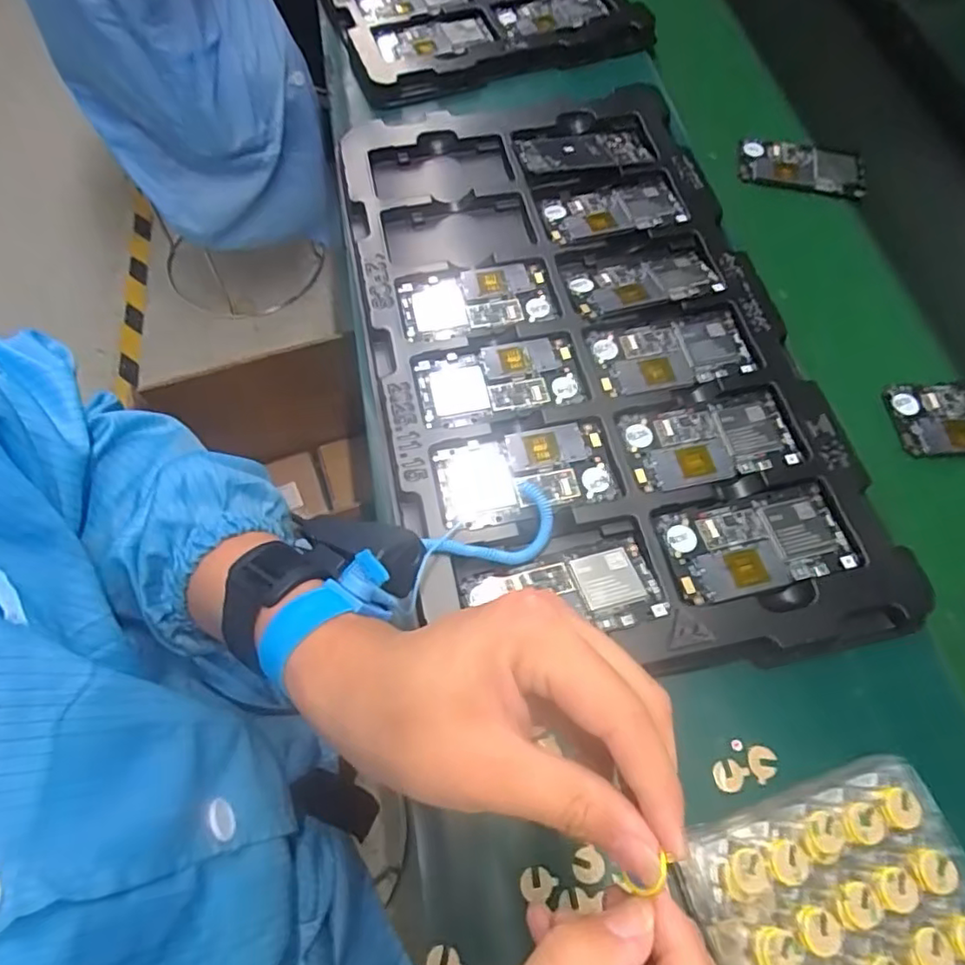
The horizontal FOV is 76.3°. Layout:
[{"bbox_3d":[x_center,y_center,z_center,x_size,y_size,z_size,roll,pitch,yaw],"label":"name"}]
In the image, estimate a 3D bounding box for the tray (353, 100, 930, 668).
[{"bbox_3d":[0.078,-0.125,0.505,0.322,0.021,0.542,-10,64,-7],"label":"tray"}]

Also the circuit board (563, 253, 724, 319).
[{"bbox_3d":[0.135,-0.170,0.520,0.123,0.004,0.055,-12,64,-8],"label":"circuit board"}]

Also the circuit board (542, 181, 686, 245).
[{"bbox_3d":[0.117,-0.247,0.558,0.122,0.006,0.054,-12,64,-8],"label":"circuit board"}]

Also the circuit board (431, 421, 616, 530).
[{"bbox_3d":[0.031,-0.006,0.448,0.124,0.006,0.066,-10,64,-7],"label":"circuit board"}]

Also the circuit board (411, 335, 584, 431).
[{"bbox_3d":[0.013,-0.080,0.483,0.126,0.005,0.067,-11,64,-8],"label":"circuit board"}]

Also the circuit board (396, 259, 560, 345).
[{"bbox_3d":[-0.004,-0.153,0.516,0.127,0.006,0.067,-12,64,-8],"label":"circuit board"}]

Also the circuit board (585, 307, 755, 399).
[{"bbox_3d":[0.152,-0.104,0.496,0.125,0.006,0.064,-10,64,-7],"label":"circuit board"}]

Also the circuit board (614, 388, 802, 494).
[{"bbox_3d":[0.169,-0.031,0.461,0.122,0.008,0.066,-10,64,-7],"label":"circuit board"}]

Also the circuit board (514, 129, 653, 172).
[{"bbox_3d":[0.096,-0.319,0.588,0.125,0.006,0.048,-6,65,-5],"label":"circuit board"}]

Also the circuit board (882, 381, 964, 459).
[{"bbox_3d":[0.391,-0.053,0.492,0.126,0.009,0.064,-3,63,-3],"label":"circuit board"}]

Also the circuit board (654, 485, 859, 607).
[{"bbox_3d":[0.187,0.042,0.419,0.125,0.004,0.064,-10,64,-7],"label":"circuit board"}]

